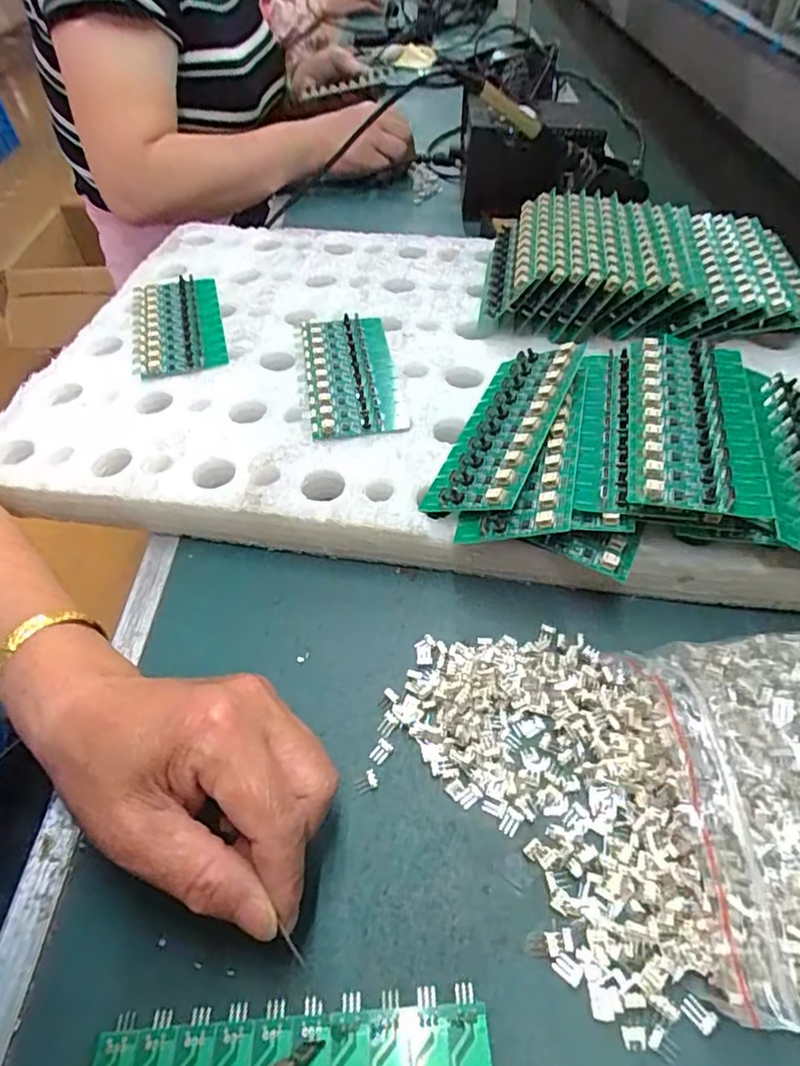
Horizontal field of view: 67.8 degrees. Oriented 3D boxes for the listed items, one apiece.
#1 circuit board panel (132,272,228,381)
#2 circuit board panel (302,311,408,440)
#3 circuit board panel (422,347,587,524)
[{"bbox_3d":[-0.176,-0.166,0.473,0.067,0.012,0.134,-14,49,-9],"label":"circuit board panel"},{"bbox_3d":[-0.035,-0.116,0.425,0.063,0.009,0.138,-9,49,-4],"label":"circuit board panel"},{"bbox_3d":[0.063,-0.064,0.356,0.062,0.008,0.134,0,50,43],"label":"circuit board panel"}]

